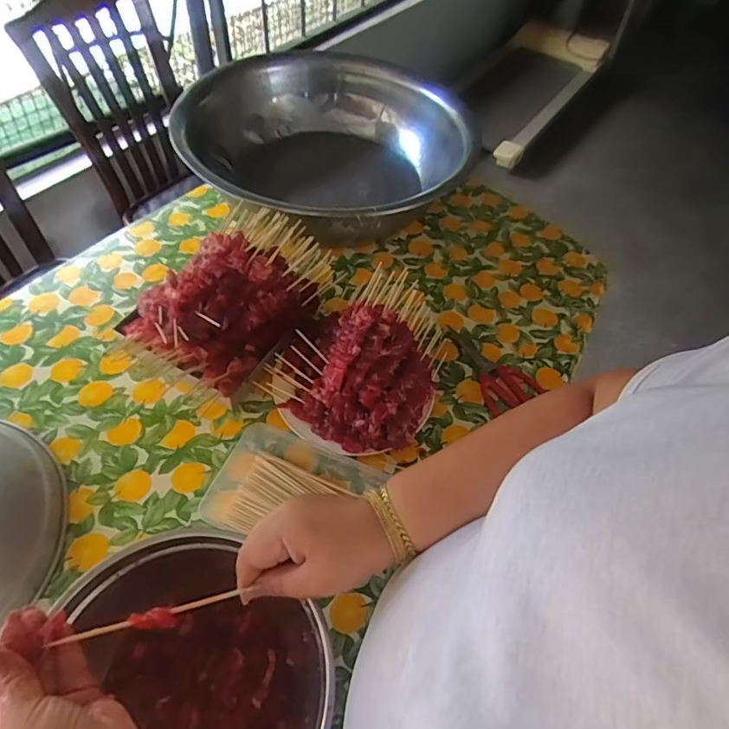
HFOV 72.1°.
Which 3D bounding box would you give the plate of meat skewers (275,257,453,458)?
[{"bbox_3d":[0.024,-0.037,0.797,0.235,0.129,0.375,28,57,14],"label":"plate of meat skewers"}]

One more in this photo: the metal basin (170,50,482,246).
[{"bbox_3d":[-0.069,-0.453,1.049,0.518,0.190,0.611,15,54,6],"label":"metal basin"}]

